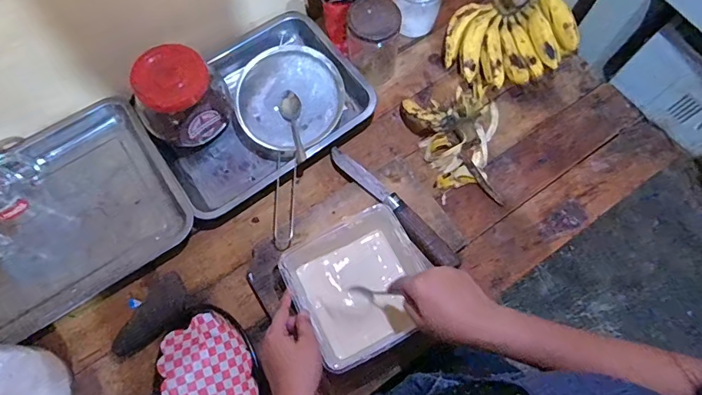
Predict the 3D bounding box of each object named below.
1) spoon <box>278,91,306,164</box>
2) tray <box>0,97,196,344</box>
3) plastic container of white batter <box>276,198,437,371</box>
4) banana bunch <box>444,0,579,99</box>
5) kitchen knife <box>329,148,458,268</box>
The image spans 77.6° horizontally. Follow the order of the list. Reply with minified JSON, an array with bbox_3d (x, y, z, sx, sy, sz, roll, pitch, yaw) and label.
[{"bbox_3d":[-0.090,-0.113,0.706,0.035,0.028,0.142,-15,57,-6],"label":"spoon"},{"bbox_3d":[-0.454,0.042,0.649,0.382,0.041,0.263,-35,74,-13],"label":"tray"},{"bbox_3d":[0.019,0.118,0.604,0.183,0.078,0.175,-26,72,-10],"label":"plastic container of white batter"},{"bbox_3d":[0.261,-0.258,0.729,0.177,0.116,0.149,-17,71,-7],"label":"banana bunch"},{"bbox_3d":[0.060,0.012,0.666,0.036,0.024,0.255,-41,75,-14],"label":"kitchen knife"}]

